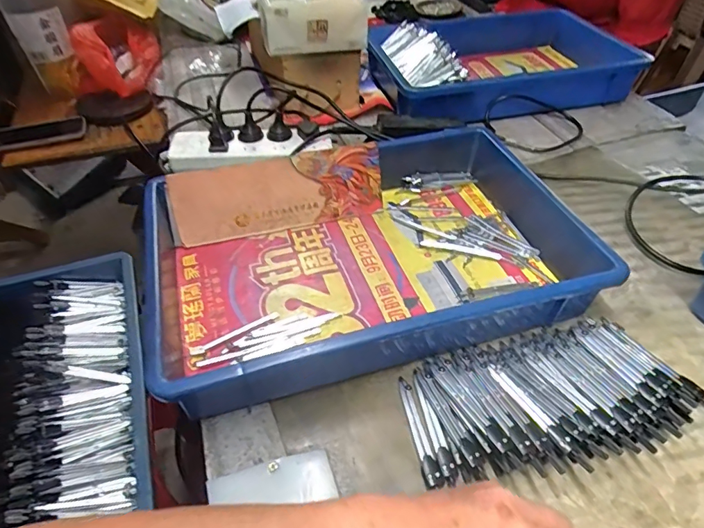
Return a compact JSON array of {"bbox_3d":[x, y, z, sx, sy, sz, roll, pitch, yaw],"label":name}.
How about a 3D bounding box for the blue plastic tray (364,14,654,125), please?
[{"bbox_3d":[0.254,-0.365,0.839,0.434,0.096,0.298,-7,45,-7],"label":"blue plastic tray"}]

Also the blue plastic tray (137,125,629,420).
[{"bbox_3d":[0.016,-0.017,0.496,0.429,0.076,0.273,-15,47,-15],"label":"blue plastic tray"}]

